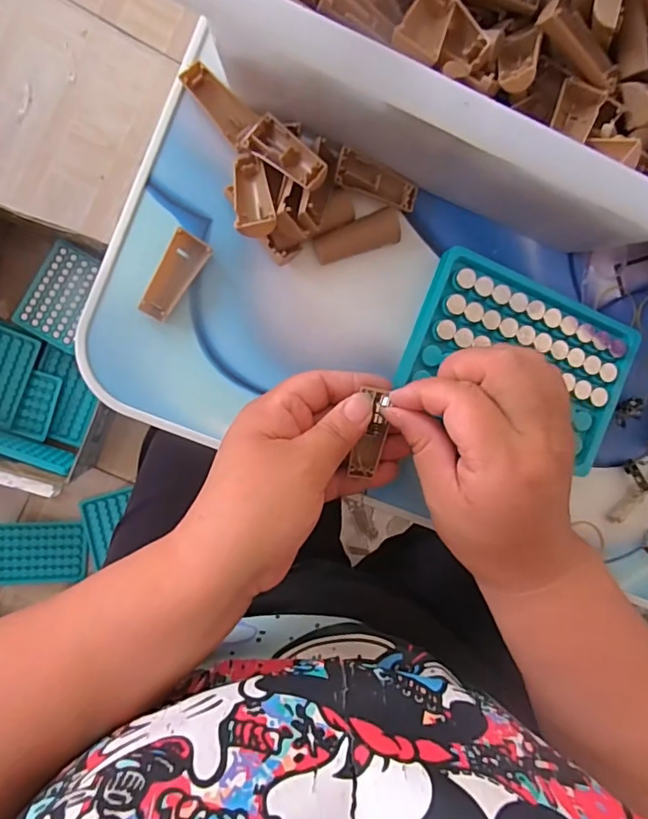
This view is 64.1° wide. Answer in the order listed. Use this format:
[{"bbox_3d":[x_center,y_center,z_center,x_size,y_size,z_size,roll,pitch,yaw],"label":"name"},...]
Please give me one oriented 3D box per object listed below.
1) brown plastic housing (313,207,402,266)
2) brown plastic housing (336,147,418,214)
[{"bbox_3d":[0.020,-0.101,0.301,0.052,0.004,0.020,-18,107,-5],"label":"brown plastic housing"},{"bbox_3d":[0.030,-0.130,0.296,0.050,0.007,0.022,16,86,-22],"label":"brown plastic housing"}]

